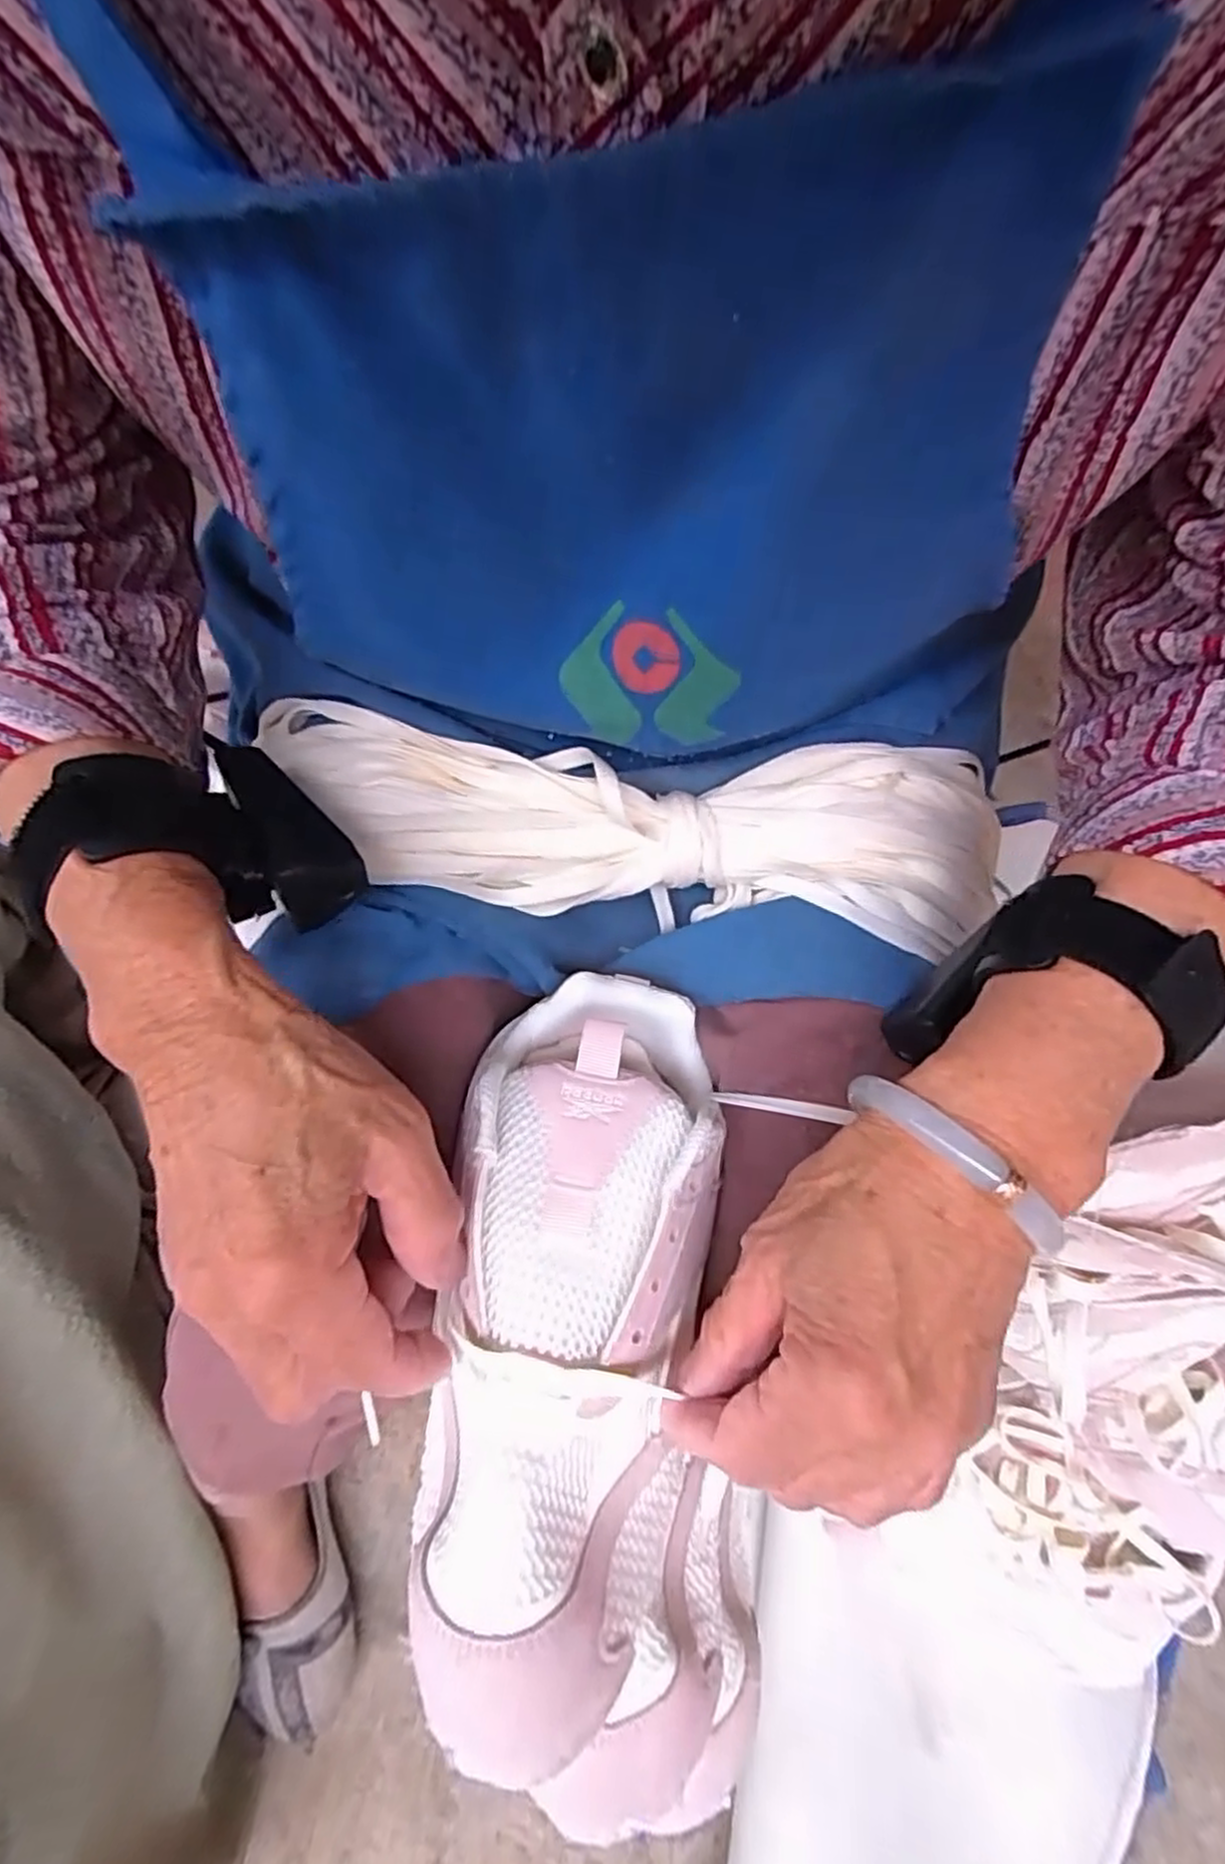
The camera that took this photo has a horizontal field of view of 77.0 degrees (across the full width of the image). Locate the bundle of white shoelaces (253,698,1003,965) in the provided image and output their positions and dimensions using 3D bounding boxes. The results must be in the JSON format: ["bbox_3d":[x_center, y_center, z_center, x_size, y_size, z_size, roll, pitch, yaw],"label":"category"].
[{"bbox_3d":[0.007,-0.046,0.329,0.316,0.034,0.091,3,69,-1],"label":"bundle of white shoelaces"}]

